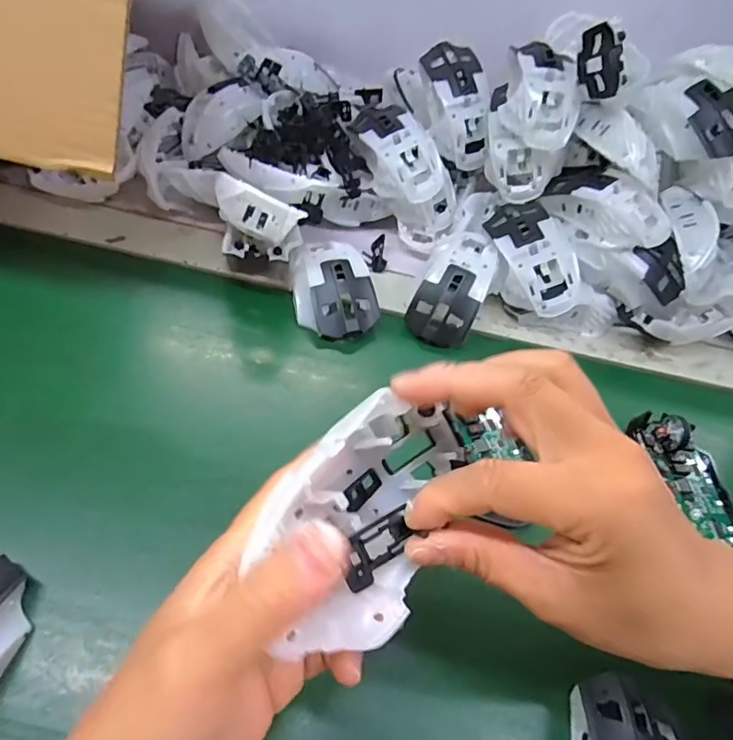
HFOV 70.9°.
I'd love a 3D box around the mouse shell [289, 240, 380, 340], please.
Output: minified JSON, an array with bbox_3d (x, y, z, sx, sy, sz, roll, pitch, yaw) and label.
[{"bbox_3d":[-0.029,-0.068,0.425,0.063,0.029,0.092,-15,70,-11],"label":"mouse shell"}]

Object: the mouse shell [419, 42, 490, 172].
[{"bbox_3d":[0.087,-0.246,0.475,0.048,0.031,0.114,-16,94,-17],"label":"mouse shell"}]

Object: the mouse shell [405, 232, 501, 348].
[{"bbox_3d":[0.076,-0.072,0.448,0.063,0.046,0.121,24,54,13],"label":"mouse shell"}]

